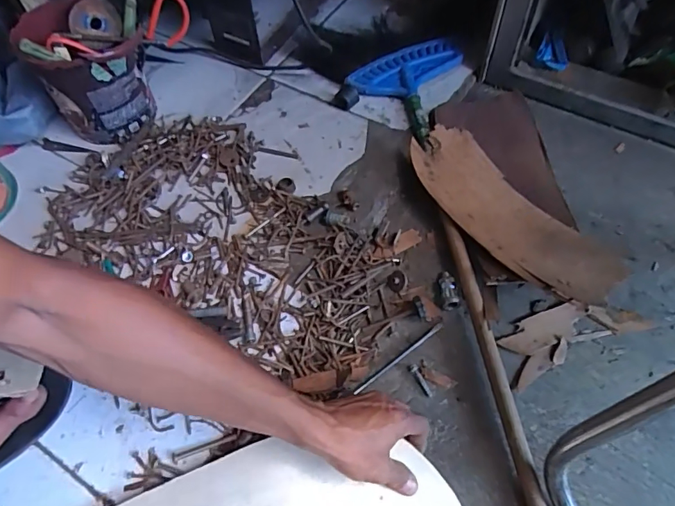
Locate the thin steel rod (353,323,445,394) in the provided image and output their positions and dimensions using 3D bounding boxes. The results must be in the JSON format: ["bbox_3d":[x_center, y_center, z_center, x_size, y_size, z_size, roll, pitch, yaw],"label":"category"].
[{"bbox_3d":[0.074,0.122,0.555,0.133,0.004,0.008,-34,64,-17],"label":"thin steel rod"}]

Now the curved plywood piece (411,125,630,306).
[{"bbox_3d":[0.219,-0.056,0.622,0.133,0.053,0.316,-32,63,-15],"label":"curved plywood piece"}]

